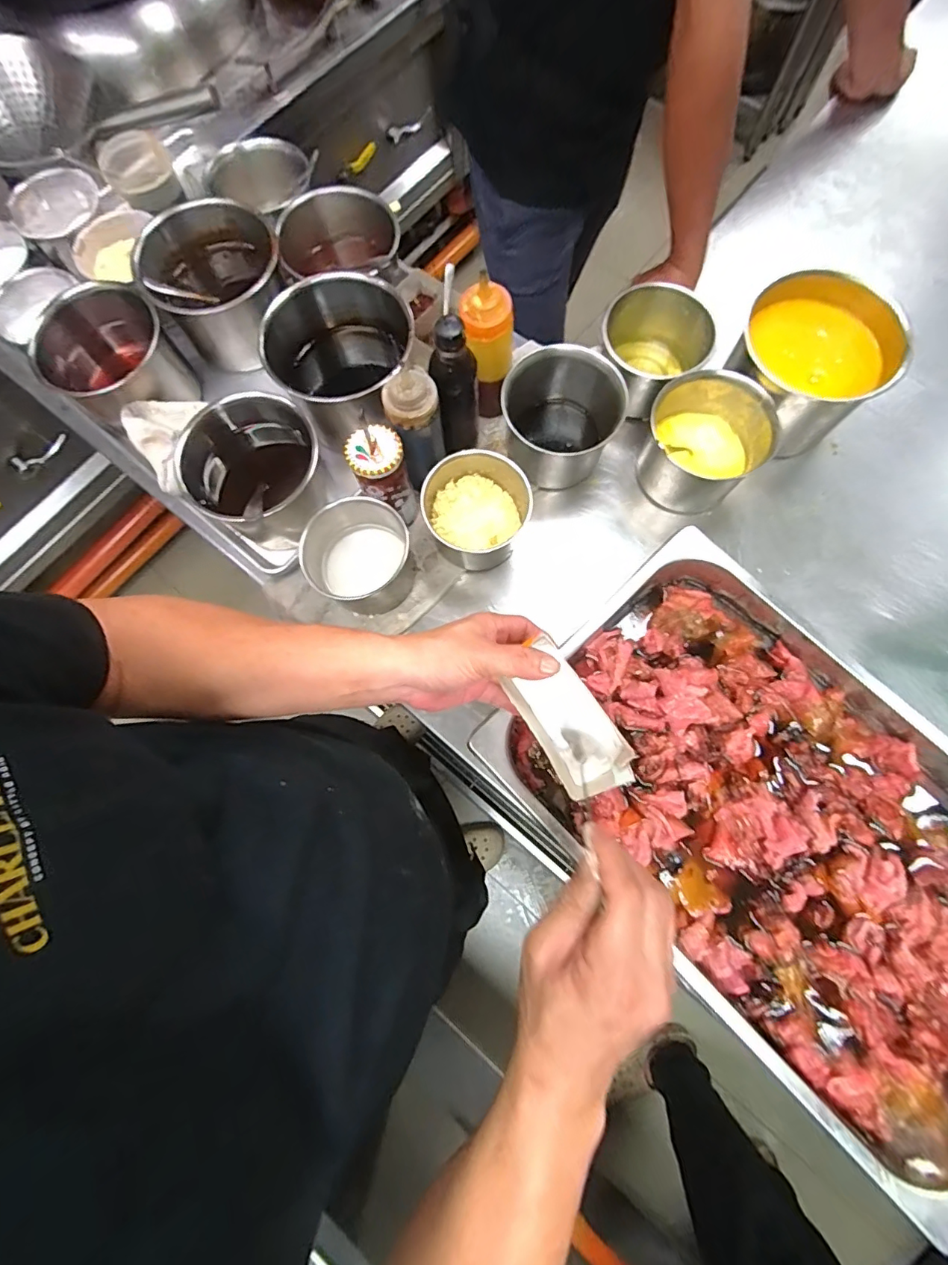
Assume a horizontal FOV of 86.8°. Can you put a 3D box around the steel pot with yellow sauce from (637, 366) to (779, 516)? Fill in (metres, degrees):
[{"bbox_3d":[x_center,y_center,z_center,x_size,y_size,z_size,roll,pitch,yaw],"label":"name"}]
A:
[{"bbox_3d":[0.282,-0.232,0.617,0.142,0.098,0.130,0,76,2],"label":"steel pot with yellow sauce"}]

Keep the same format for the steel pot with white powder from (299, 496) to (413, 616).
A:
[{"bbox_3d":[-0.142,-0.085,0.600,0.131,0.078,0.122,0,76,2],"label":"steel pot with white powder"}]

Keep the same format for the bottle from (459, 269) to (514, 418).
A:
[{"bbox_3d":[0.017,-0.324,0.601,0.058,0.167,0.052,-5,76,1],"label":"bottle"}]

